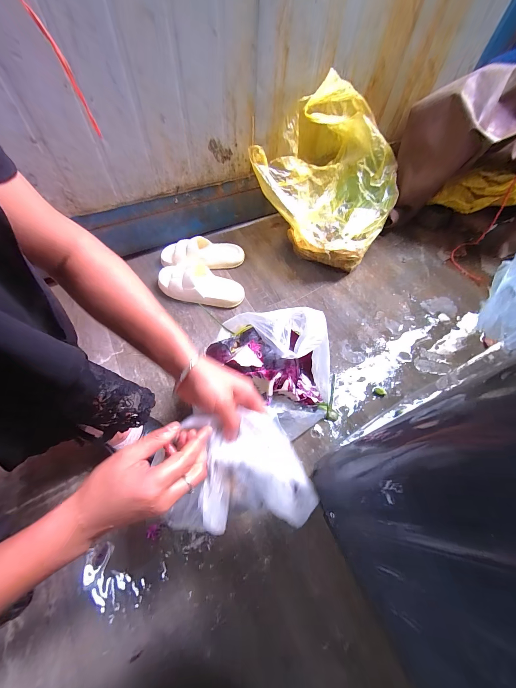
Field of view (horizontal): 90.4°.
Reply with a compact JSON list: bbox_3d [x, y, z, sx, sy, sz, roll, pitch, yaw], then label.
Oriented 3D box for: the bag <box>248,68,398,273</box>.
[{"bbox_3d":[0.223,-0.484,0.728,0.351,0.294,0.383,32,64,15],"label":"bag"}]

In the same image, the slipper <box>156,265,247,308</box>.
[{"bbox_3d":[-0.154,-0.171,0.704,0.231,0.079,0.111,8,60,2],"label":"slipper"}]

